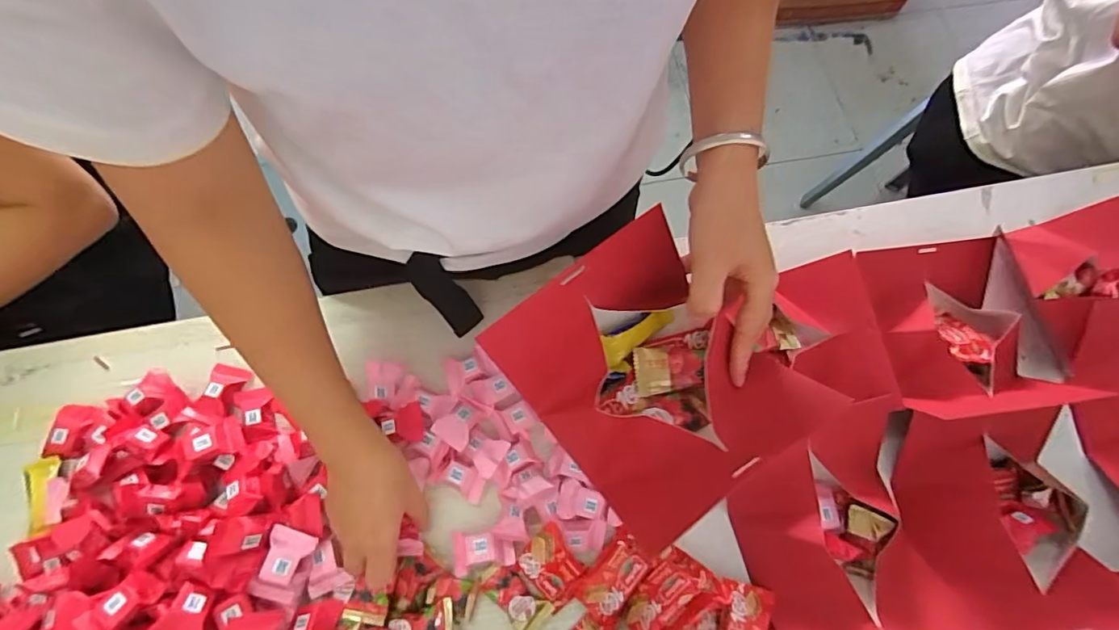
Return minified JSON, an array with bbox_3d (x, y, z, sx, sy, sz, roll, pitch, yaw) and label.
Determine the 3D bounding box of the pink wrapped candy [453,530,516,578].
[{"bbox_3d":[-0.066,0.203,0.452,0.052,0.009,0.032,-5,73,-5],"label":"pink wrapped candy"}]

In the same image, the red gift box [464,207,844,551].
[{"bbox_3d":[0.062,0.041,0.368,0.156,0.069,0.175,-36,75,-13],"label":"red gift box"}]

